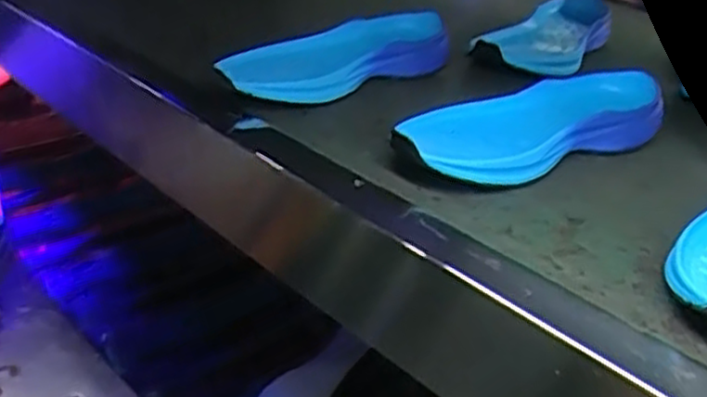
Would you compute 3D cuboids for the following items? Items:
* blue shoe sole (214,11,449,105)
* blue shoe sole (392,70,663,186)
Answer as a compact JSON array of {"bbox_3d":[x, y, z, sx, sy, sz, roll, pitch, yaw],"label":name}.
[{"bbox_3d":[-0.020,-0.138,0.701,0.251,0.061,0.089,-11,30,-38],"label":"blue shoe sole"},{"bbox_3d":[0.141,-0.061,0.597,0.263,0.061,0.098,-9,28,-33],"label":"blue shoe sole"}]

